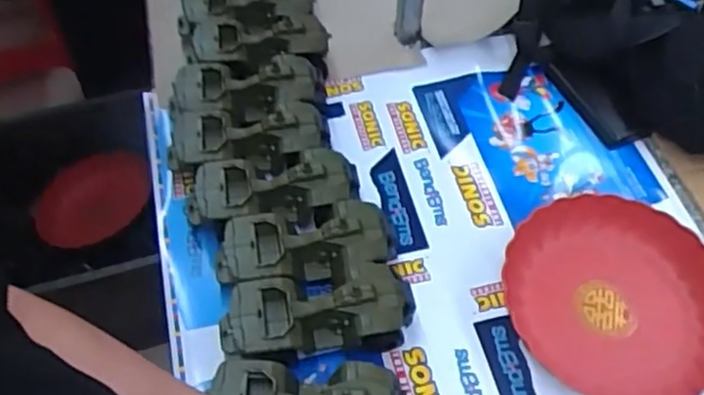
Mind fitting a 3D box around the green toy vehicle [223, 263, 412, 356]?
[{"bbox_3d":[-0.037,0.121,0.715,0.197,0.078,0.083,-8,57,-7],"label":"green toy vehicle"}]

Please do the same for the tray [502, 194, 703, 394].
[{"bbox_3d":[0.291,0.109,0.749,0.226,0.045,0.227,1,56,-1],"label":"tray"}]

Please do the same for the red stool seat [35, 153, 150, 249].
[{"bbox_3d":[-0.527,0.003,1.395,0.231,0.035,0.222,-21,59,-15],"label":"red stool seat"}]

